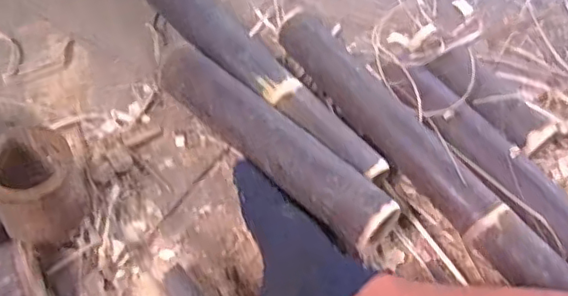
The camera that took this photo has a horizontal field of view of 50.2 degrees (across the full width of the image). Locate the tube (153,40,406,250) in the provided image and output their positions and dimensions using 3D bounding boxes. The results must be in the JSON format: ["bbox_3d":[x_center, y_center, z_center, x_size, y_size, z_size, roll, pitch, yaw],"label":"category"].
[{"bbox_3d":[-0.014,-0.016,0.692,0.336,0.050,0.070,41,62,18],"label":"tube"}]

